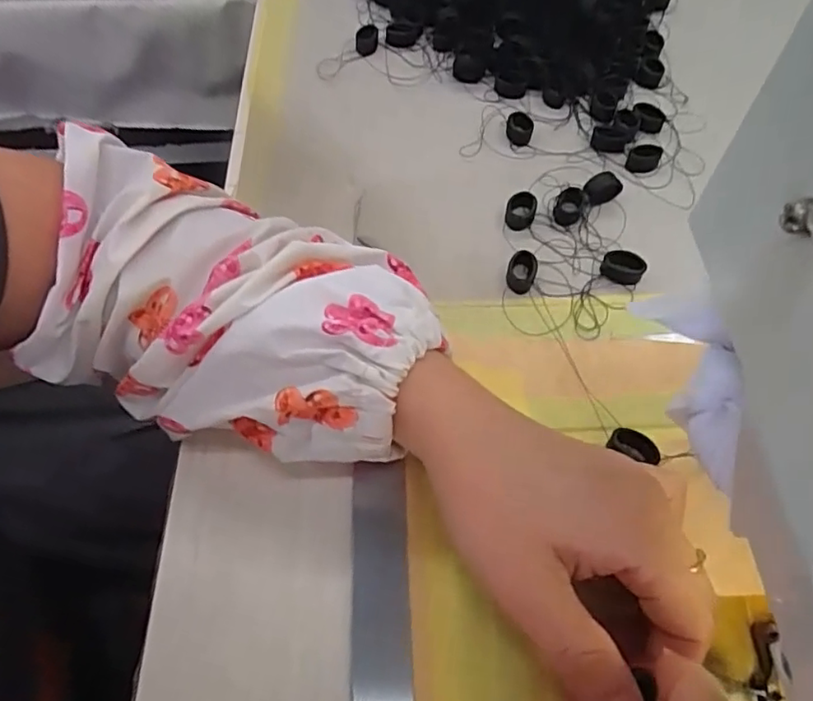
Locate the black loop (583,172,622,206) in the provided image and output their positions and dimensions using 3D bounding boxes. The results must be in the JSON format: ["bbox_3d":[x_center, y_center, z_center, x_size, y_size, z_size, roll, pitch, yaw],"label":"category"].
[{"bbox_3d":[0.109,-0.090,0.327,0.020,0.011,0.013,-29,61,-14],"label":"black loop"}]

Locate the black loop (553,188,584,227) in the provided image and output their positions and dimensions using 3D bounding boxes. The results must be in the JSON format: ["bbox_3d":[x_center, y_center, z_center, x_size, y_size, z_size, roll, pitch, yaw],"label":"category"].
[{"bbox_3d":[0.089,-0.079,0.323,0.014,0.006,0.024,14,60,12],"label":"black loop"}]

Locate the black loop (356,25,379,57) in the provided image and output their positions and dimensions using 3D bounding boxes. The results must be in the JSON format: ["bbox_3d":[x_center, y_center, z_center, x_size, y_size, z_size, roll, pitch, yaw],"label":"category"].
[{"bbox_3d":[-0.026,-0.210,0.401,0.014,0.010,0.027,0,59,4],"label":"black loop"}]

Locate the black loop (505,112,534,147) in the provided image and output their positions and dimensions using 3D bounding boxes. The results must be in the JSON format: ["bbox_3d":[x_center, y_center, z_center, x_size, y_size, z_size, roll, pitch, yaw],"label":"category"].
[{"bbox_3d":[0.069,-0.134,0.358,0.016,0.007,0.020,7,59,8],"label":"black loop"}]

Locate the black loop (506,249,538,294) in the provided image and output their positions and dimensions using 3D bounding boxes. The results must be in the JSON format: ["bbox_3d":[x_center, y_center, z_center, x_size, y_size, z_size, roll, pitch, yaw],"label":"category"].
[{"bbox_3d":[0.059,-0.039,0.300,0.015,0.008,0.021,7,59,8],"label":"black loop"}]

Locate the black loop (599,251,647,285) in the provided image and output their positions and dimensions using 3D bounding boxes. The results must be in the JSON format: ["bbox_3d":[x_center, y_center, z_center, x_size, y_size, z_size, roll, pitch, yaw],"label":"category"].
[{"bbox_3d":[0.110,-0.042,0.300,0.020,0.010,0.013,20,62,15],"label":"black loop"}]

